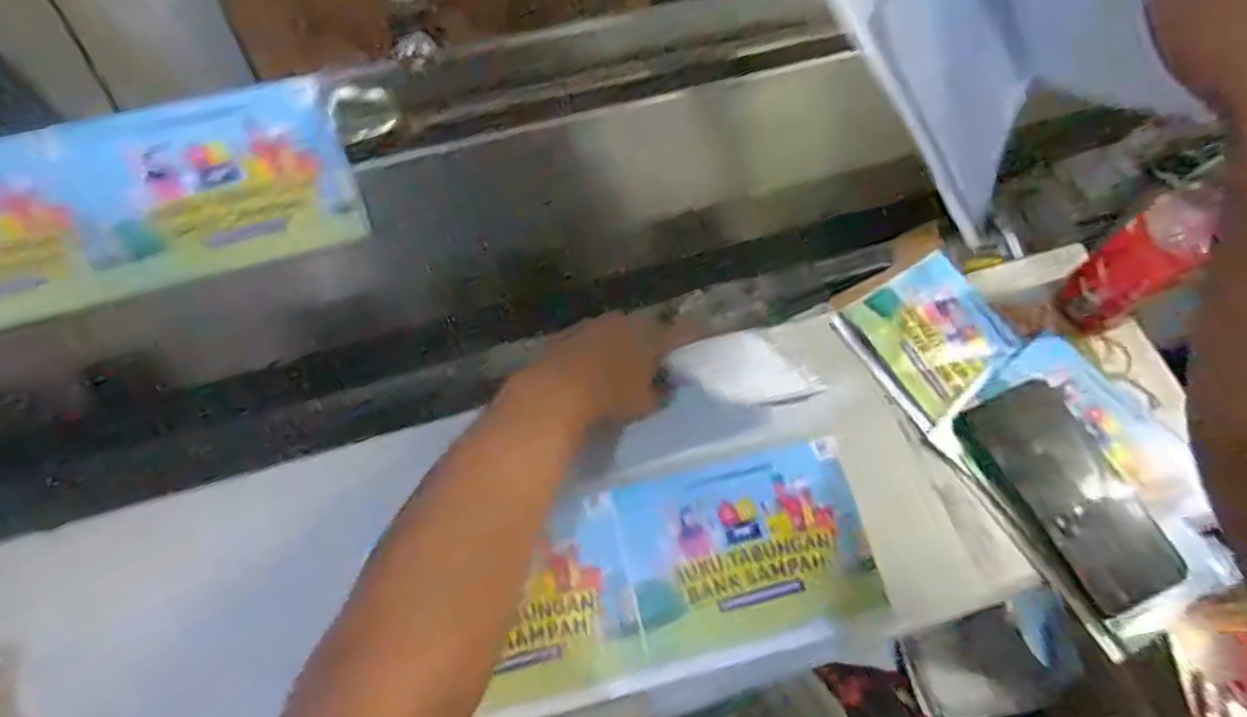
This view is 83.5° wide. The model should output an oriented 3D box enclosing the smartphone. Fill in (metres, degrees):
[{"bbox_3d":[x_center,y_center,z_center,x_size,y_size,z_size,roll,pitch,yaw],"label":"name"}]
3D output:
[{"bbox_3d":[0.320,0.093,0.499,0.075,0.013,0.161,-26,66,-9],"label":"smartphone"}]

